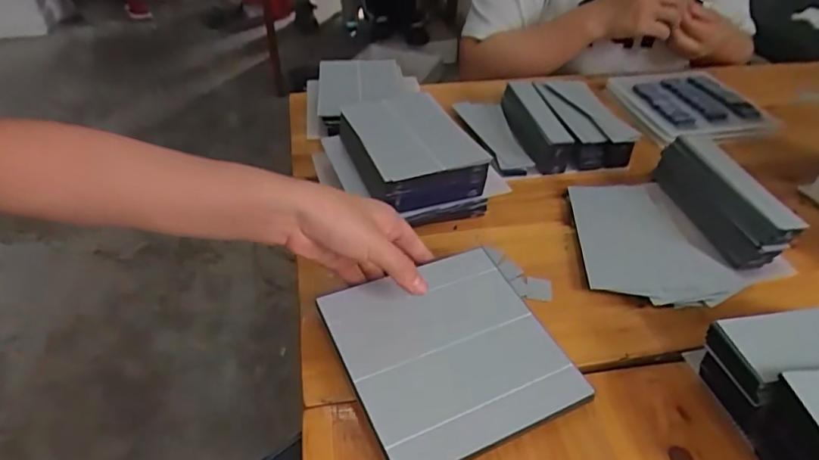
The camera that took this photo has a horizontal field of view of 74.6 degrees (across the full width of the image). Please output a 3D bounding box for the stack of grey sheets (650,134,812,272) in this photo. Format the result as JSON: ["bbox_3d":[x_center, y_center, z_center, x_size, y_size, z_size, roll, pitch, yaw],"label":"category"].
[{"bbox_3d":[0.299,-0.031,0.520,0.029,0.072,0.156,-7,41,-10],"label":"stack of grey sheets"}]

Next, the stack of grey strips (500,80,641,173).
[{"bbox_3d":[0.184,-0.129,0.652,0.117,0.048,0.148,-3,41,-6],"label":"stack of grey strips"}]

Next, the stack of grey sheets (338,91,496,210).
[{"bbox_3d":[-0.005,-0.076,0.565,0.110,0.063,0.171,-10,42,-13],"label":"stack of grey sheets"}]

